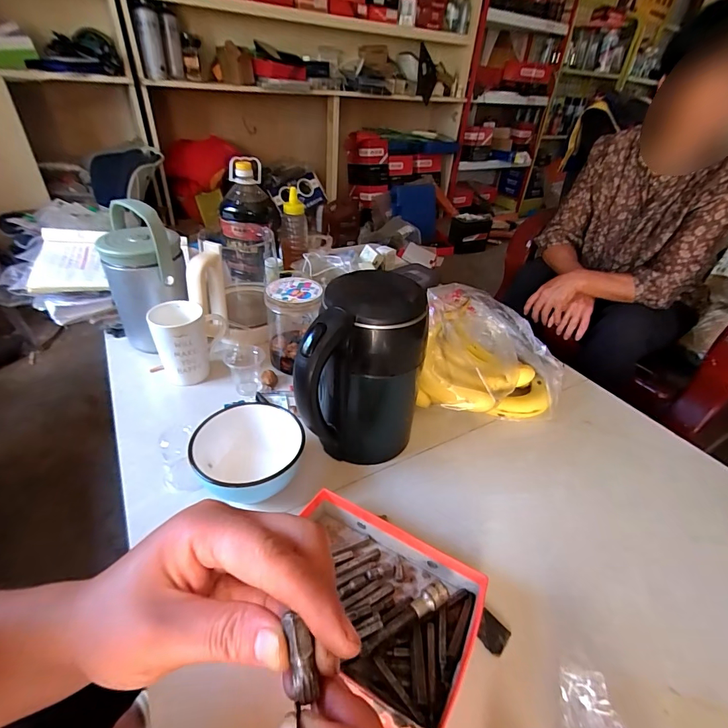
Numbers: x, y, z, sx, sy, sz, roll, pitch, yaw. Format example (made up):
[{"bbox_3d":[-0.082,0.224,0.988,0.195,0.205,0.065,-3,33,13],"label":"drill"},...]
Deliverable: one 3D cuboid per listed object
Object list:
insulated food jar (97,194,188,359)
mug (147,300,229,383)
[{"bbox_3d":[-0.388,-0.152,0.712,0.127,0.242,0.139,-10,39,-20],"label":"insulated food jar"},{"bbox_3d":[-0.307,-0.032,0.668,0.079,0.124,0.081,-14,41,-25],"label":"mug"}]

